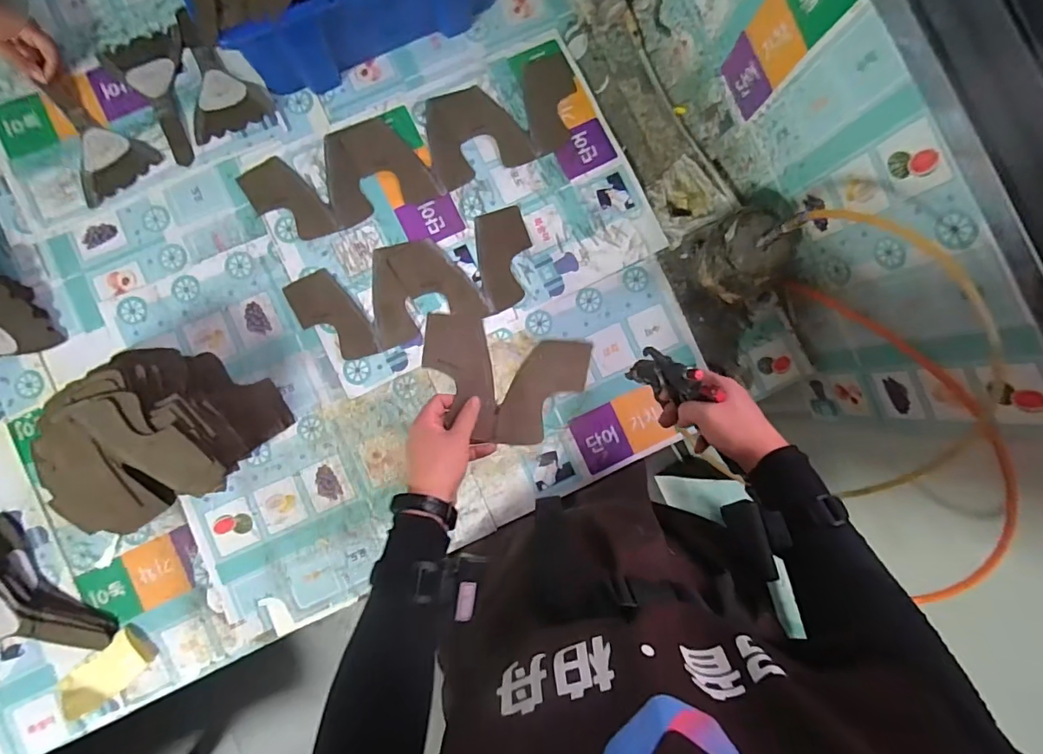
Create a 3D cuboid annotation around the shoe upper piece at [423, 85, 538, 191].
[{"bbox_3d":[-0.069,-0.359,0.729,0.141,0.004,0.138,-22,85,-5],"label":"shoe upper piece"}]

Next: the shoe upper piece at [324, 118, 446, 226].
[{"bbox_3d":[-0.212,-0.302,0.718,0.149,0.004,0.139,-20,84,-3],"label":"shoe upper piece"}]

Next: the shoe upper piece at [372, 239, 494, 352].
[{"bbox_3d":[-0.145,-0.125,0.707,0.157,0.006,0.140,-22,85,-5],"label":"shoe upper piece"}]

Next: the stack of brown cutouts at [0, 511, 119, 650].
[{"bbox_3d":[-0.661,0.312,0.653,0.215,0.032,0.159,44,86,0],"label":"stack of brown cutouts"}]

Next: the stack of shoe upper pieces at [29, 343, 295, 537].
[{"bbox_3d":[-0.459,0.073,0.624,0.271,0.108,0.174,-26,89,-4],"label":"stack of shoe upper pieces"}]

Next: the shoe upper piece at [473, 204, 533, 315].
[{"bbox_3d":[-0.024,-0.171,0.715,0.074,0.004,0.144,-6,86,-5],"label":"shoe upper piece"}]

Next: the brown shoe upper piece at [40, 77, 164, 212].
[{"bbox_3d":[-0.607,-0.343,0.706,0.114,0.011,0.172,-36,89,-4],"label":"brown shoe upper piece"}]

